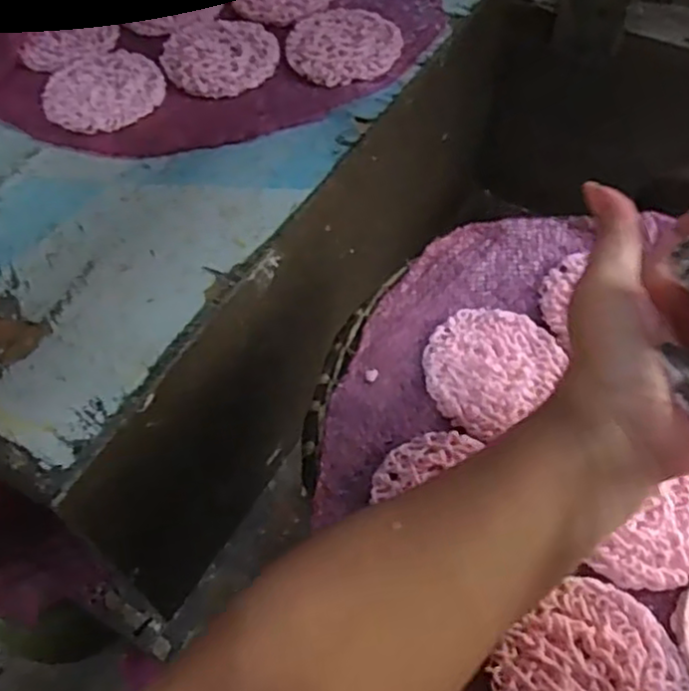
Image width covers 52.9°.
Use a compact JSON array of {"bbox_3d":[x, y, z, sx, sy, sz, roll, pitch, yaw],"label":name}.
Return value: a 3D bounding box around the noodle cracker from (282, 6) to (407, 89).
[{"bbox_3d":[-0.001,-0.214,0.491,0.078,0.007,0.083,0,55,0],"label":"noodle cracker"}]

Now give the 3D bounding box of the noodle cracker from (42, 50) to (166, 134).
[{"bbox_3d":[-0.162,-0.173,0.468,0.077,0.009,0.077,0,55,0],"label":"noodle cracker"}]

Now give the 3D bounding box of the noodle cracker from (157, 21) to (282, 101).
[{"bbox_3d":[-0.088,-0.204,0.486,0.081,0.006,0.077,0,55,0],"label":"noodle cracker"}]

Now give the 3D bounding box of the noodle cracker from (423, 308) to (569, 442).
[{"bbox_3d":[0.078,0.009,0.375,0.076,0.004,0.068,-38,63,-23],"label":"noodle cracker"}]

